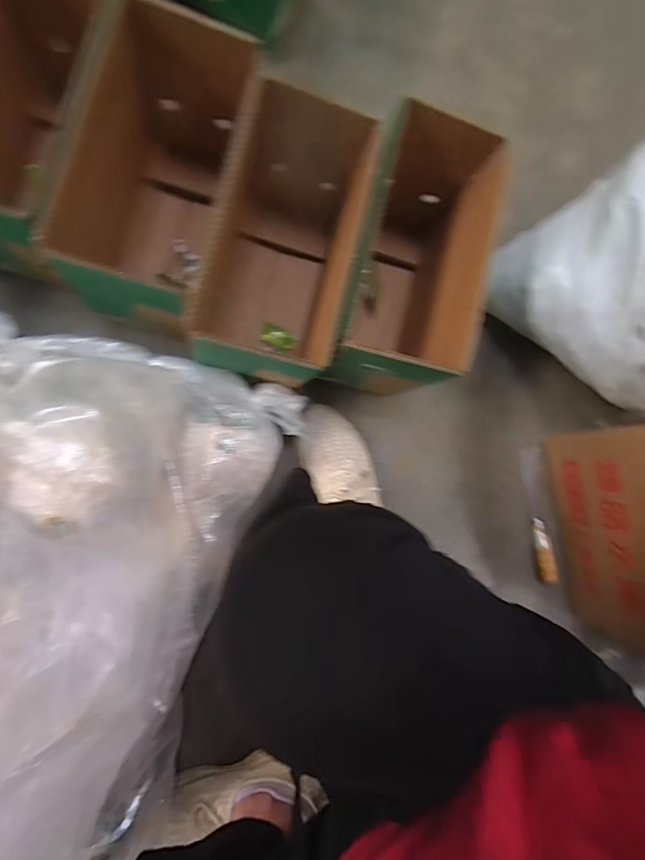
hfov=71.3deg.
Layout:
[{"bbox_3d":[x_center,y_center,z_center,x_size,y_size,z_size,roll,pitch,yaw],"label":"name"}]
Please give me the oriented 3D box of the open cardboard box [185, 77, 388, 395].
[{"bbox_3d":[-0.046,-0.202,0.549,0.149,0.218,0.281,13,85,-8],"label":"open cardboard box"}]

